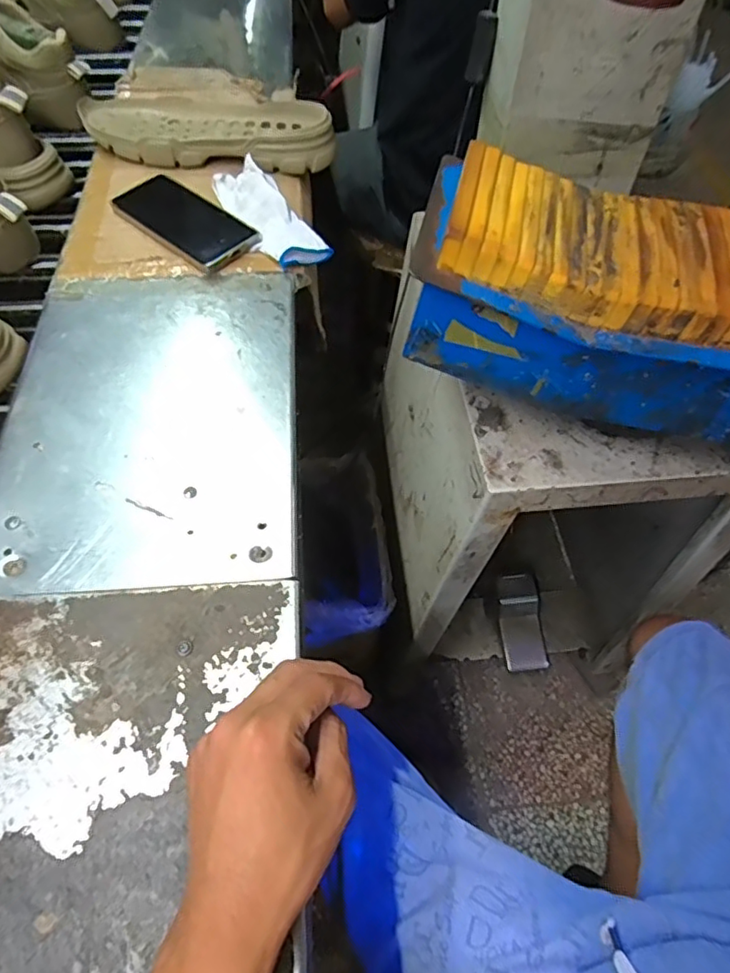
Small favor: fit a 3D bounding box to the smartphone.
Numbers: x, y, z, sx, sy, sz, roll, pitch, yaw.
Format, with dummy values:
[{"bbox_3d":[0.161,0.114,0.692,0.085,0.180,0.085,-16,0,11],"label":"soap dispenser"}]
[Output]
[{"bbox_3d":[-0.189,-0.283,0.607,0.157,0.011,0.082,38,63,17],"label":"smartphone"}]

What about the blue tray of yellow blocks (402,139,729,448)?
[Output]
[{"bbox_3d":[0.226,-0.135,0.458,0.373,0.122,0.153,21,59,3],"label":"blue tray of yellow blocks"}]

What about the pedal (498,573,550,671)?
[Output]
[{"bbox_3d":[0.286,0.246,1.040,0.077,0.031,0.168,-6,84,-5],"label":"pedal"}]

